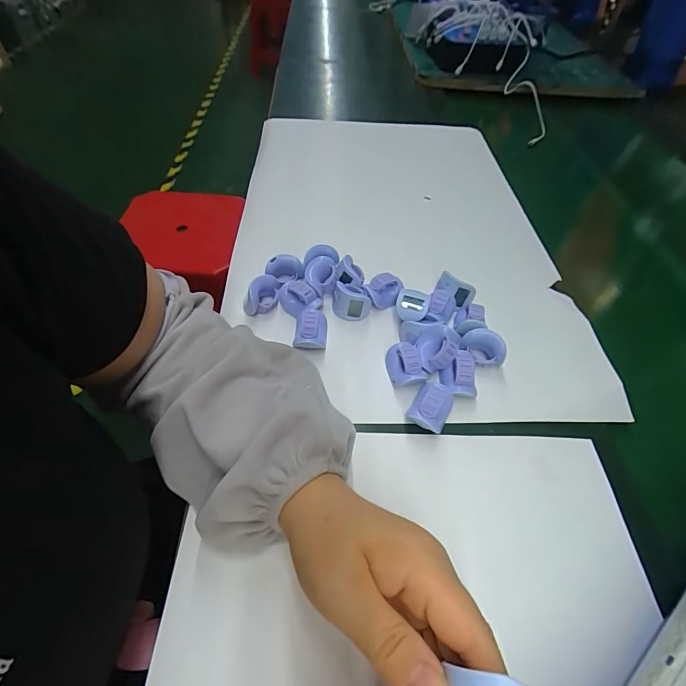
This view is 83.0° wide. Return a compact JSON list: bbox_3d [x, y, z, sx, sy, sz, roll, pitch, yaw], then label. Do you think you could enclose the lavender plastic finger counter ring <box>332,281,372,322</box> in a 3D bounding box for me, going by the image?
[{"bbox_3d":[0.010,-0.043,0.385,0.037,0.030,0.029,12,51,6],"label":"lavender plastic finger counter ring"}]

